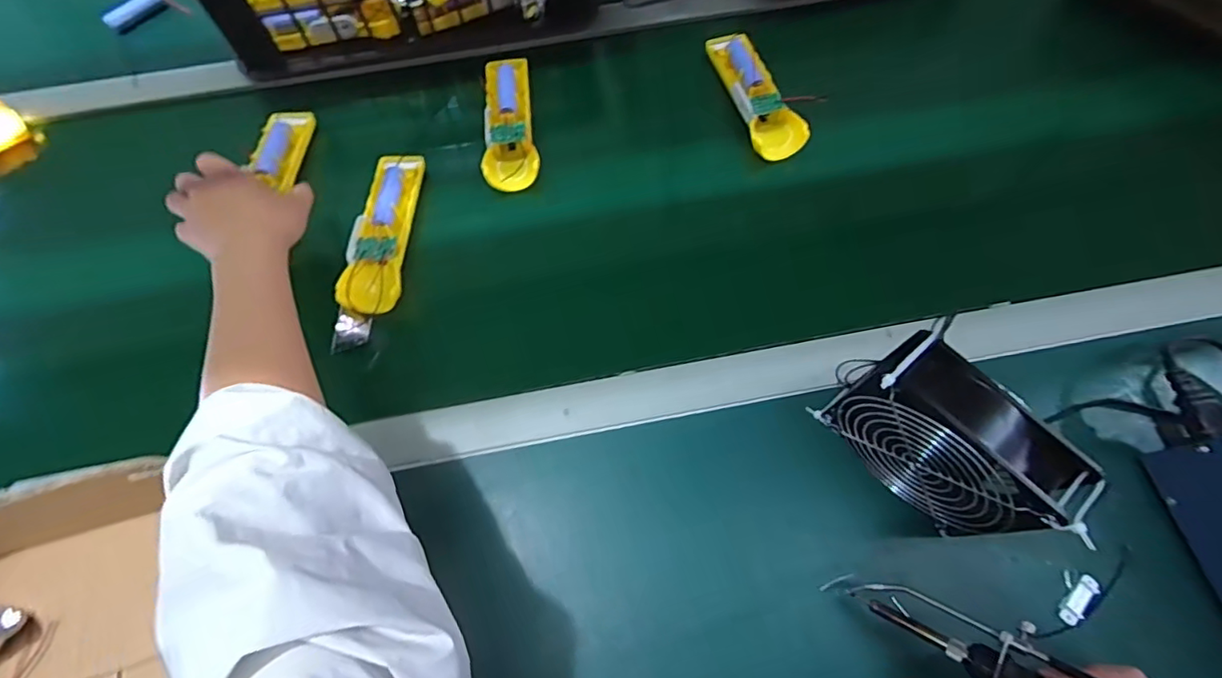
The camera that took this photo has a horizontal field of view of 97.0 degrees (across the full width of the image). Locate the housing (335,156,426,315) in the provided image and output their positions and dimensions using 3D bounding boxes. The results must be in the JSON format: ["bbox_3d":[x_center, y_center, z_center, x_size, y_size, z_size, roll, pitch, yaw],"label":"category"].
[{"bbox_3d":[-0.210,-0.101,0.498,0.050,0.017,0.168,0,67,1],"label":"housing"}]

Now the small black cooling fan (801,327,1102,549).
[{"bbox_3d":[0.215,0.069,0.358,0.046,0.122,0.128,-41,72,-15],"label":"small black cooling fan"}]

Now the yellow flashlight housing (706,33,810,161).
[{"bbox_3d":[0.149,-0.256,0.558,0.050,0.025,0.164,-14,68,-5],"label":"yellow flashlight housing"}]

